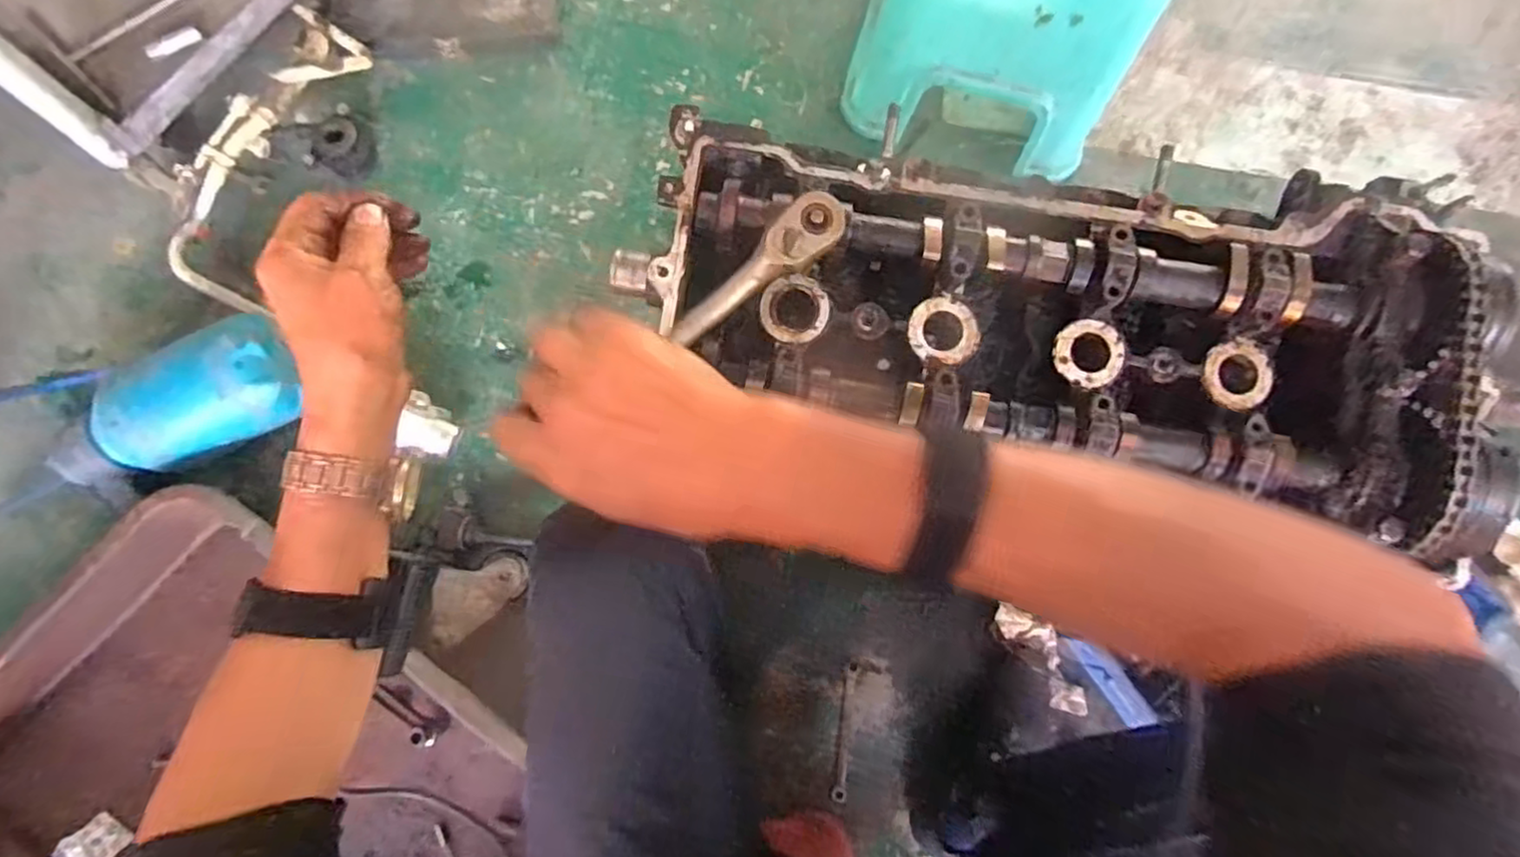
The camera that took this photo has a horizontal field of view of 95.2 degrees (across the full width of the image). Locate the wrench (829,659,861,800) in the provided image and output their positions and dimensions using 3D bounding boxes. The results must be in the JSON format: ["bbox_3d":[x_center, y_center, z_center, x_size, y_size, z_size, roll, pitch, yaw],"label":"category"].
[{"bbox_3d":[0.106,0.369,0.848,0.020,0.008,0.162,10,79,1],"label":"wrench"}]

